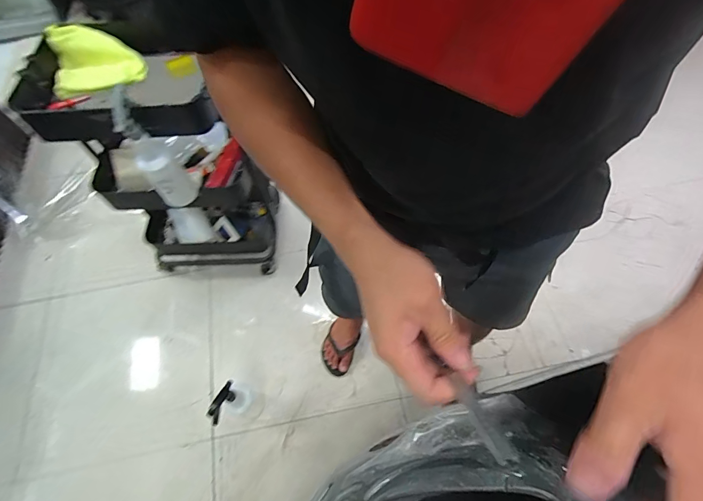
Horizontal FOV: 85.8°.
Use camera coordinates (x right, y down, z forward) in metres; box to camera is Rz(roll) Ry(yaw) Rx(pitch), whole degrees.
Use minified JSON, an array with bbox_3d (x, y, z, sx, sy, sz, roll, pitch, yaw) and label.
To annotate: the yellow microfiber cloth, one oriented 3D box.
[{"bbox_3d":[-0.616,-0.464,0.909,0.043,0.137,0.214,18,42,36],"label":"yellow microfiber cloth"}]

